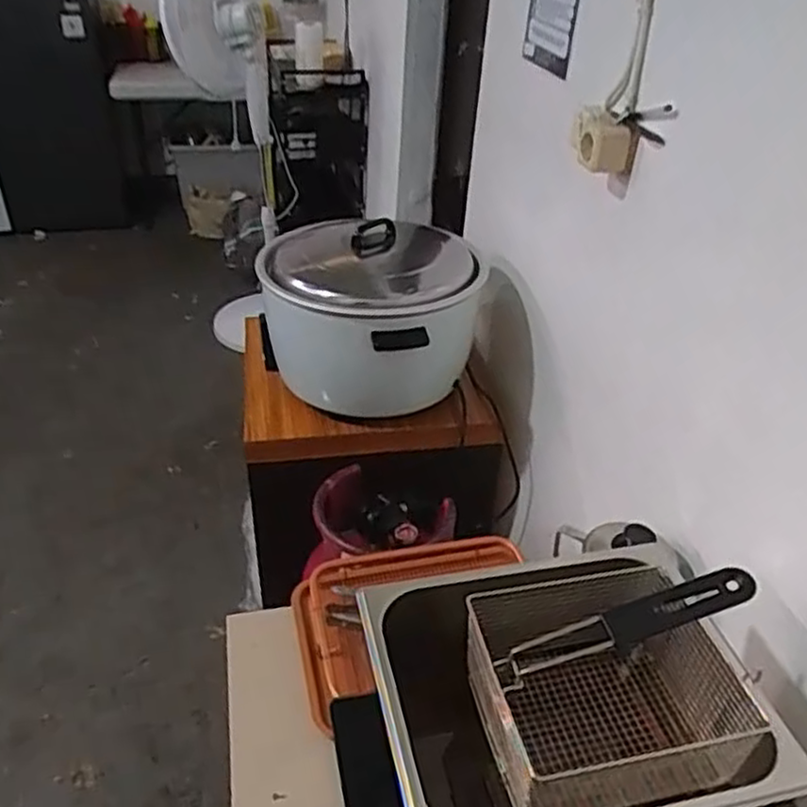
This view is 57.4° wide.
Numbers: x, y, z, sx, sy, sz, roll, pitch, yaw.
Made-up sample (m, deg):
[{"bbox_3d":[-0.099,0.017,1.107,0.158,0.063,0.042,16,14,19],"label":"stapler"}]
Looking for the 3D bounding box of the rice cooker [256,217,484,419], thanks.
[{"bbox_3d":[-0.063,-0.158,1.433,0.384,0.321,0.371,-3,35,-9],"label":"rice cooker"}]

